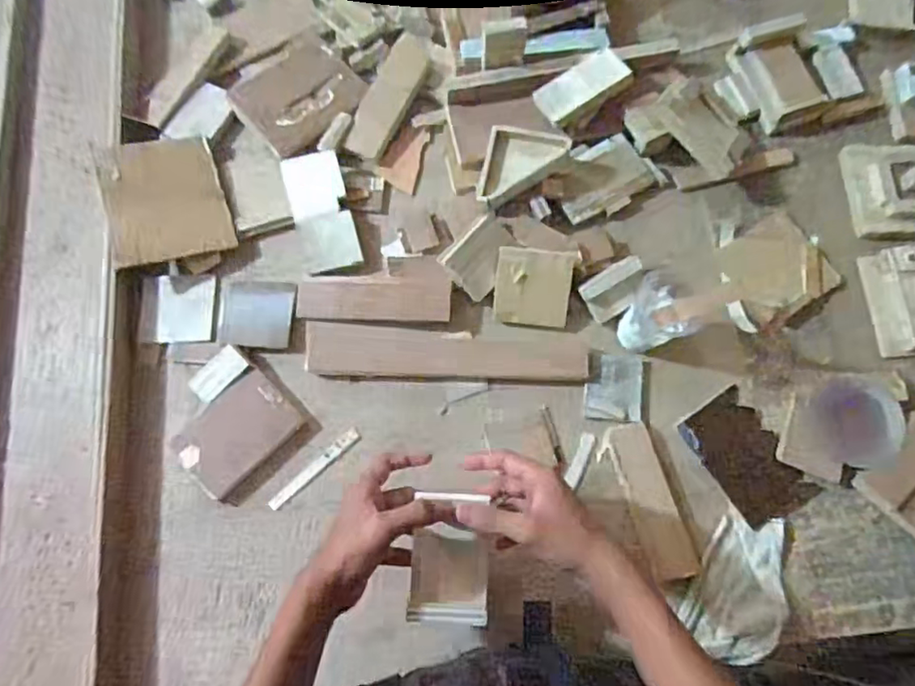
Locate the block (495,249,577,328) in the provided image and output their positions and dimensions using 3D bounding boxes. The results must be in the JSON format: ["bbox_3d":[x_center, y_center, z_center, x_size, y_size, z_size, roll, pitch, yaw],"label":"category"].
[{"bbox_3d":[0.083,-0.060,0.660,0.080,0.005,0.082,6,106,7],"label":"block"}]

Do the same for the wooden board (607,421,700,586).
[{"bbox_3d":[0.201,0.160,0.622,0.048,0.016,0.157,-13,75,-2],"label":"wooden board"}]

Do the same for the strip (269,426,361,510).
[{"bbox_3d":[-0.150,0.132,0.638,0.115,0.004,0.015,-41,78,-9],"label":"strip"}]

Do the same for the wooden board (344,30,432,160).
[{"bbox_3d":[-0.081,-0.303,0.739,0.052,0.010,0.175,21,76,7],"label":"wooden board"}]

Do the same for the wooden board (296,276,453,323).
[{"bbox_3d":[-0.092,-0.050,0.669,0.167,0.007,0.051,1,75,1],"label":"wooden board"}]

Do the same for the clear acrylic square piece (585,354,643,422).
[{"bbox_3d":[0.169,0.048,0.649,0.058,0.009,0.070,5,75,3],"label":"clear acrylic square piece"}]

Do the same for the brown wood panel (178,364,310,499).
[{"bbox_3d":[-0.231,0.094,0.635,0.085,0.011,0.115,42,79,11],"label":"brown wood panel"}]

